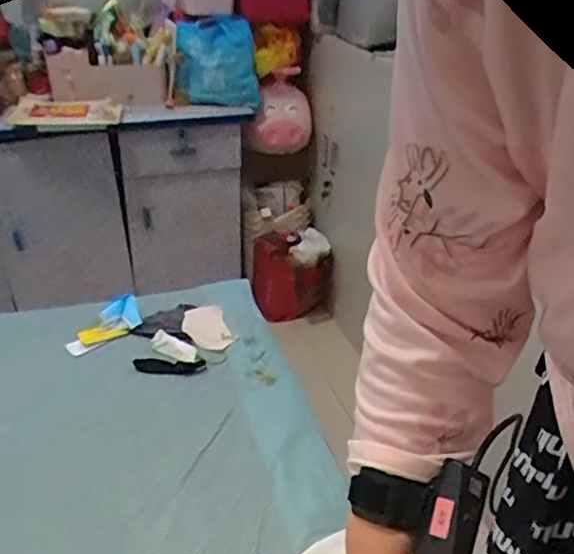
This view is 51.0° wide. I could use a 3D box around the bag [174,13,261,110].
[{"bbox_3d":[-0.218,-0.679,1.865,0.250,0.225,0.283,-2,30,-7],"label":"bag"}]

